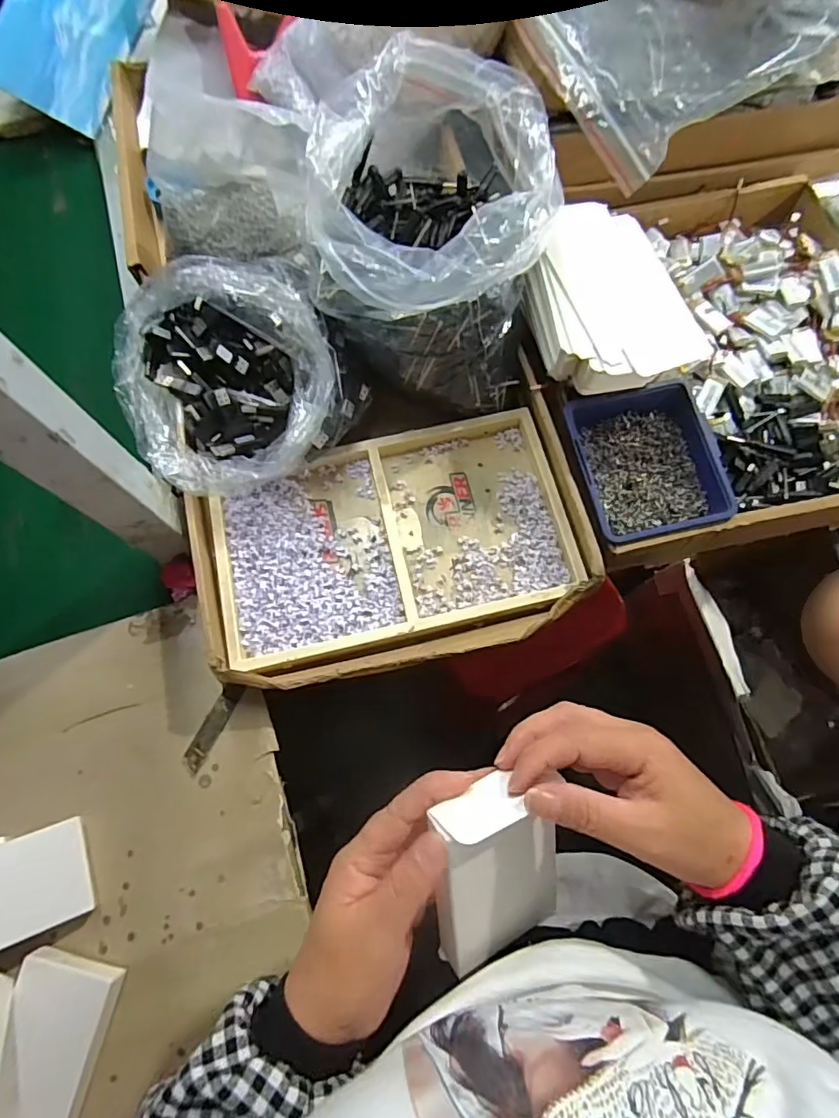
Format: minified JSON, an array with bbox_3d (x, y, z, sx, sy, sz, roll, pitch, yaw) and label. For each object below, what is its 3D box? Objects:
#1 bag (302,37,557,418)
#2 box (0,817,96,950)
[{"bbox_3d":[0.010,-0.270,0.479,0.190,0.210,0.207,-5,73,-1],"label":"bag"},{"bbox_3d":[-0.323,0.261,0.415,0.113,0.011,0.072,-14,74,-25],"label":"box"}]

